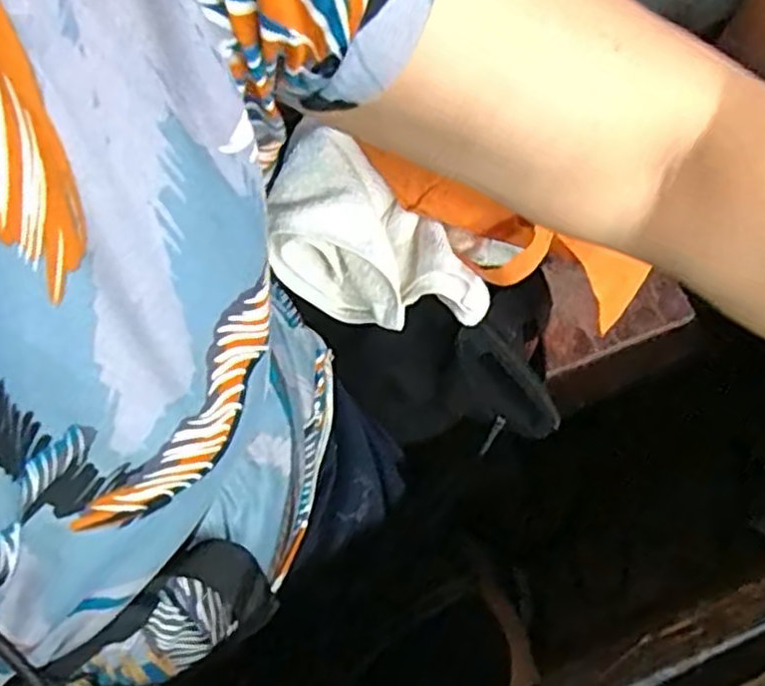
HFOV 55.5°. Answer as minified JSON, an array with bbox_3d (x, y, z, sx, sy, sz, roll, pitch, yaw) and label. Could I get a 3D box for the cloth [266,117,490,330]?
[{"bbox_3d":[-0.011,-0.061,0.479,0.094,0.062,0.155,-40,75,-10],"label":"cloth"}]

